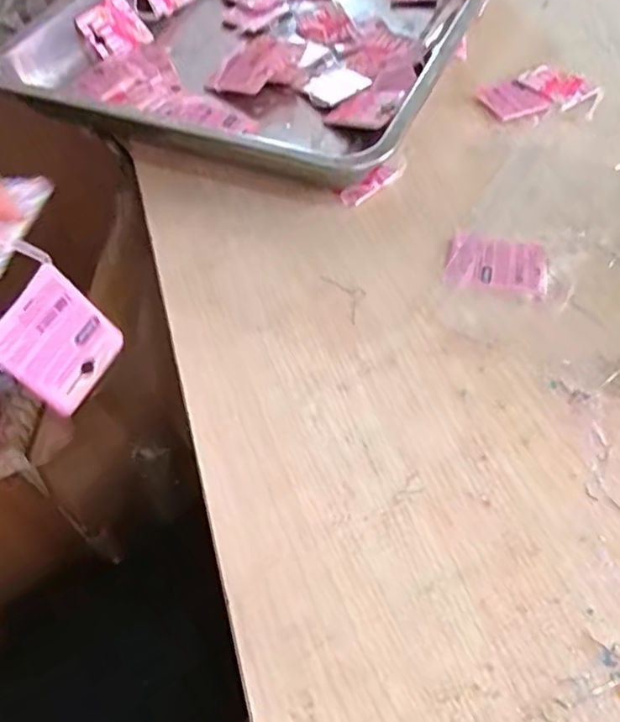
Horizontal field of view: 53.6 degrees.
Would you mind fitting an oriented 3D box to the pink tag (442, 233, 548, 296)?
[{"bbox_3d":[0.115,-0.060,0.377,0.059,0.004,0.046,11,55,12],"label":"pink tag"}]

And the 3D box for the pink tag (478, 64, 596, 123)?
[{"bbox_3d":[0.180,-0.215,0.492,0.088,0.005,0.055,-22,55,-11],"label":"pink tag"}]

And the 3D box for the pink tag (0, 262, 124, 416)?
[{"bbox_3d":[-0.109,-0.007,0.269,0.004,0.058,0.046,20,69,32],"label":"pink tag"}]

